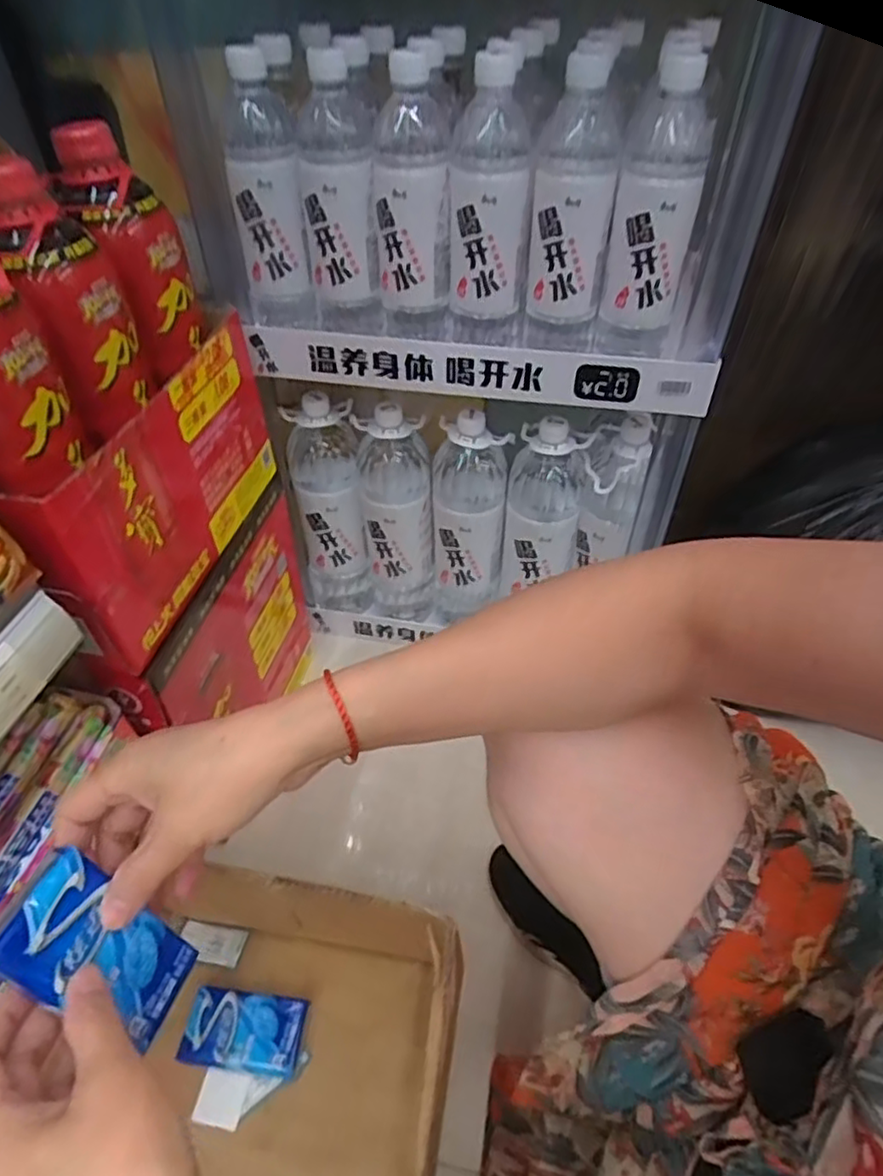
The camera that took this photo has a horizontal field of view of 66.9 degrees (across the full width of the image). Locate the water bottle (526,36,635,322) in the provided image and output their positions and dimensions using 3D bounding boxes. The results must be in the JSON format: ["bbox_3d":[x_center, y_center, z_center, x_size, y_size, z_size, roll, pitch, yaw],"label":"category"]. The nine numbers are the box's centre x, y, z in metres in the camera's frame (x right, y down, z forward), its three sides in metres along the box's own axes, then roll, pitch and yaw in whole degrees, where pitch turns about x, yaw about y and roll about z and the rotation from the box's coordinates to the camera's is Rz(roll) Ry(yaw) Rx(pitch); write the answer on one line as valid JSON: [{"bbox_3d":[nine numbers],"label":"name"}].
[{"bbox_3d":[0.106,-0.314,0.532,0.063,0.184,0.055,8,47,8],"label":"water bottle"}]

